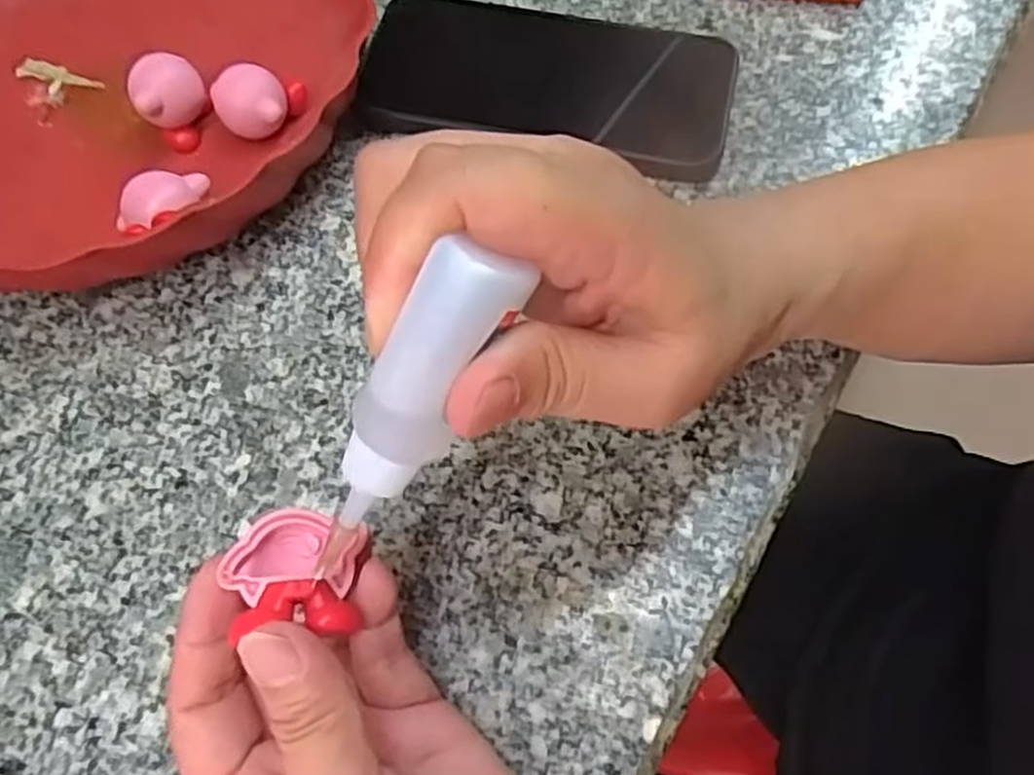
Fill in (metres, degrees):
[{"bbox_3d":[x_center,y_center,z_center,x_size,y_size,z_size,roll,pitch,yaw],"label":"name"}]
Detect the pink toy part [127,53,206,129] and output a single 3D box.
[{"bbox_3d":[-0.146,-0.122,0.330,0.029,0.031,0.023,-30,66,-13],"label":"pink toy part"}]

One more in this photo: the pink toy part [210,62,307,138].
[{"bbox_3d":[-0.111,-0.120,0.333,0.032,0.030,0.027,9,64,6],"label":"pink toy part"}]

